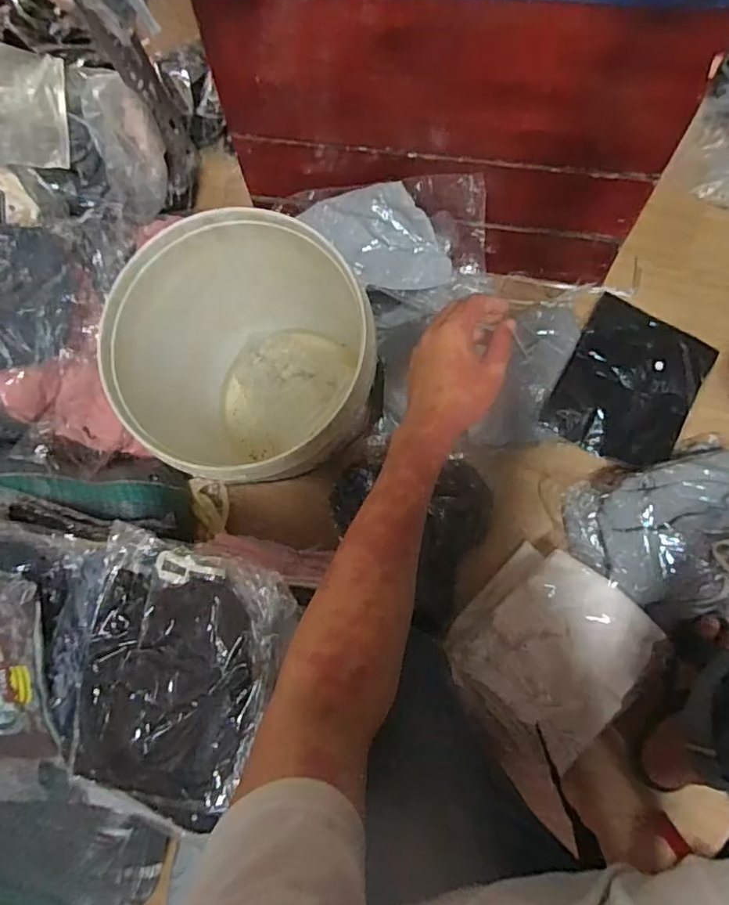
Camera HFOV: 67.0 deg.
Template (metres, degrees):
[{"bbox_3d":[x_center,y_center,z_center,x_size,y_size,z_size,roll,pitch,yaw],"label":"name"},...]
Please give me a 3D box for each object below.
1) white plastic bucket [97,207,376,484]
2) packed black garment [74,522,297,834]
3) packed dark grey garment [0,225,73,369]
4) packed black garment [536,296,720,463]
[{"bbox_3d":[-0.144,-0.098,0.777,0.310,0.357,0.298,-1,82,5],"label":"white plastic bucket"},{"bbox_3d":[-0.216,0.224,0.582,0.233,0.063,0.257,17,84,7],"label":"packed black garment"},{"bbox_3d":[-0.513,-0.209,0.770,0.232,0.051,0.204,4,82,6],"label":"packed dark grey garment"},{"bbox_3d":[0.431,-0.112,0.893,0.202,0.022,0.255,28,85,8],"label":"packed black garment"}]

